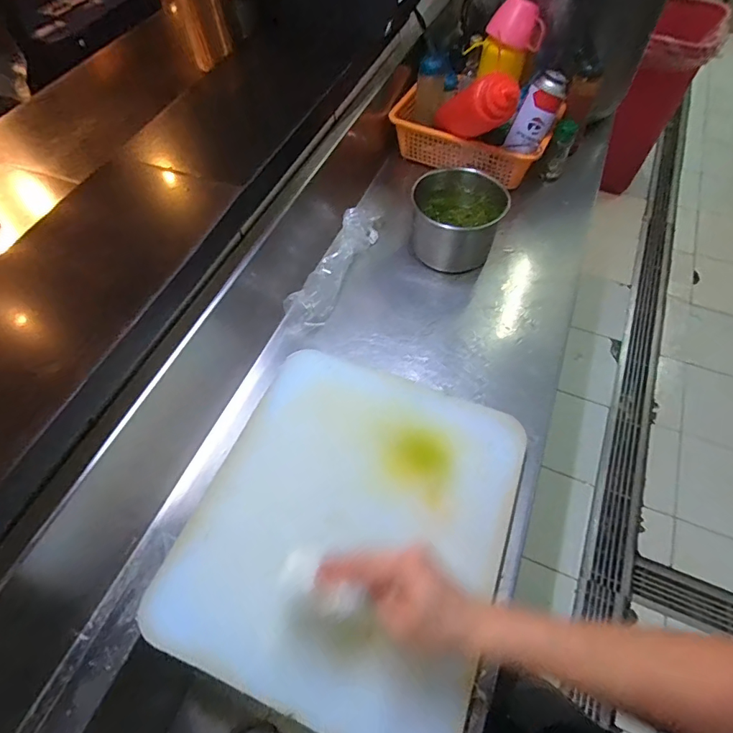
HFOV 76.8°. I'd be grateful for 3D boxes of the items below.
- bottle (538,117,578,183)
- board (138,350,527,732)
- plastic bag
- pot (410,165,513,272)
[{"bbox_3d":[0.376,-0.419,0.906,0.035,0.117,0.034,23,61,15],"label":"bottle"},{"bbox_3d":[-0.019,0.178,0.546,0.345,0.032,0.383,18,60,13],"label":"board"},{"bbox_3d":[-0.049,-0.172,0.787,0.060,0.054,0.276,21,60,14],"label":"plastic bag"},{"bbox_3d":[0.153,-0.245,0.791,0.147,0.127,0.143,-1,57,1],"label":"pot"}]

